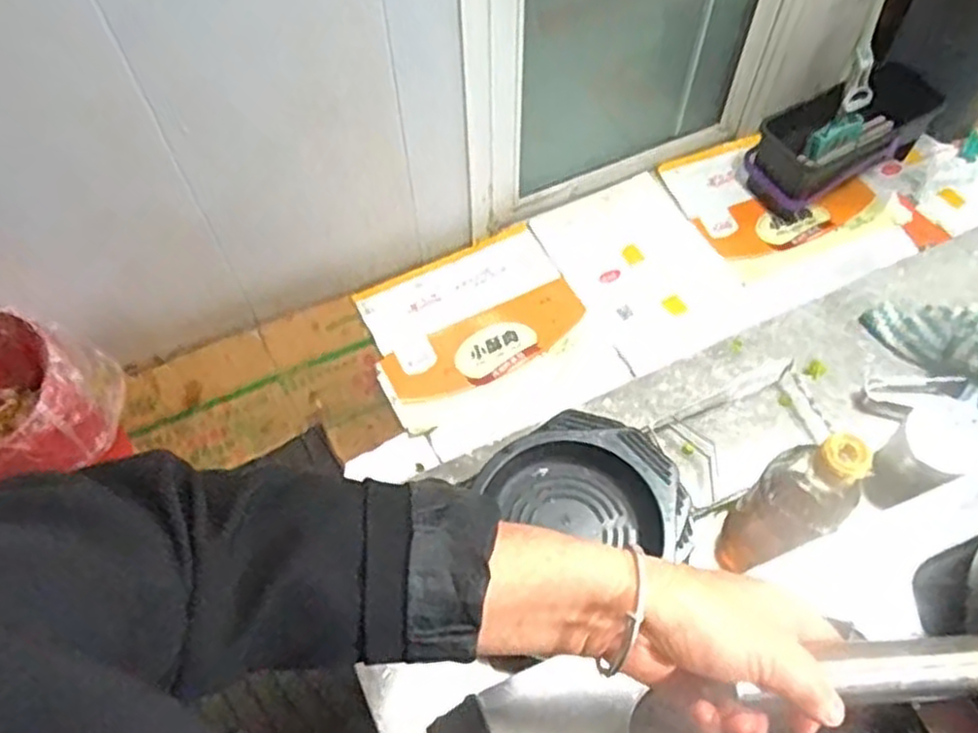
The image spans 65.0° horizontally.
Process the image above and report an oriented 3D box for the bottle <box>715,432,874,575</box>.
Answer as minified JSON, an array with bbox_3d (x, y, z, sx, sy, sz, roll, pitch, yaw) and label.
[{"bbox_3d":[0.230,0.112,0.591,0.062,0.180,0.062,0,60,1],"label":"bottle"}]

